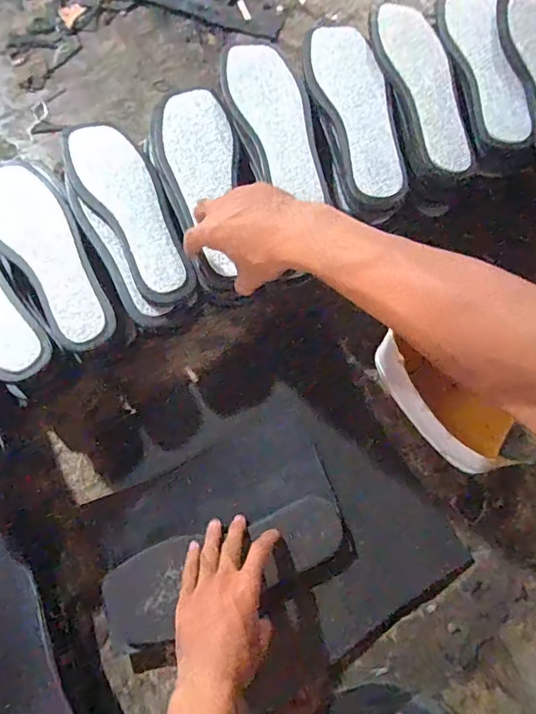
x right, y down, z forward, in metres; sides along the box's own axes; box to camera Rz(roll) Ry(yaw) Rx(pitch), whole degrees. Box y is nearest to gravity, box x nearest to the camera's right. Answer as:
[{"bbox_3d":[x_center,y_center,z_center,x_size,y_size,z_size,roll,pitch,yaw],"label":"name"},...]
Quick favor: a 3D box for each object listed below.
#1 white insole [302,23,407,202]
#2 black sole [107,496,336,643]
[{"bbox_3d":[0.101,-0.284,0.547,0.078,0.014,0.247,-11,71,-6],"label":"white insole"},{"bbox_3d":[-0.048,0.230,0.533,0.268,0.019,0.087,-18,72,-10],"label":"black sole"}]

